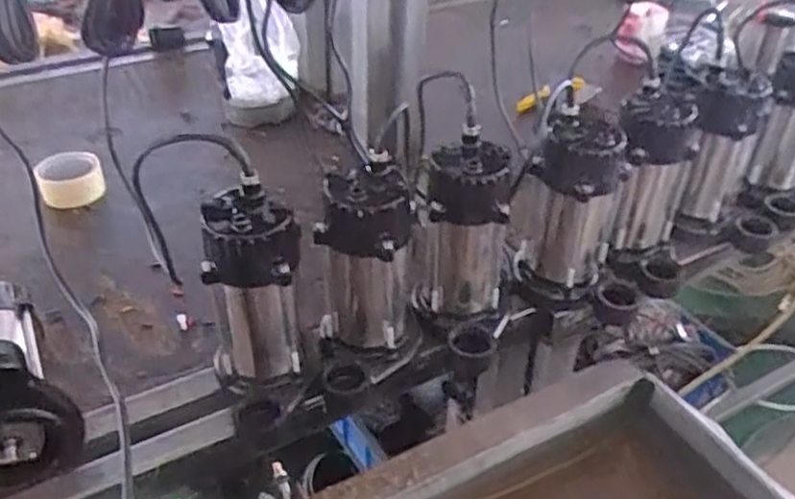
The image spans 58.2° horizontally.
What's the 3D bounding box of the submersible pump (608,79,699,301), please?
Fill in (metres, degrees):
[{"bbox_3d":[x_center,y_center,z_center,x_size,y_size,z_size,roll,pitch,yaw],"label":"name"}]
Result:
[{"bbox_3d":[0.326,-0.073,0.912,0.122,0.230,0.104,17,41,18],"label":"submersible pump"}]

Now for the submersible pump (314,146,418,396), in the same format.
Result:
[{"bbox_3d":[-0.031,0.035,0.769,0.110,0.219,0.136,1,38,-1],"label":"submersible pump"}]

